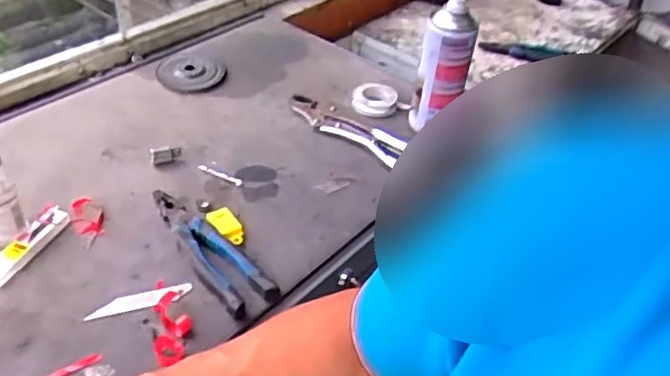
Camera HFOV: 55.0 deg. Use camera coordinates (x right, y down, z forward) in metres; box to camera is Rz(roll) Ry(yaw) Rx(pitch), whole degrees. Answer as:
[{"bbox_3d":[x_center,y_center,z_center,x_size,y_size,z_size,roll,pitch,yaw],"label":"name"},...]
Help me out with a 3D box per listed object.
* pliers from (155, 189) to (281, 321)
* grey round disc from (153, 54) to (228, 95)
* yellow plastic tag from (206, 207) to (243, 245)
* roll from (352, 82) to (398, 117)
[{"bbox_3d":[-0.141,0.059,0.670,0.053,0.016,0.196,-27,49,-35],"label":"pliers"},{"bbox_3d":[-0.212,-0.174,0.946,0.095,0.012,0.114,-5,40,-14],"label":"grey round disc"},{"bbox_3d":[-0.117,0.041,0.699,0.027,0.009,0.051,-28,55,-28],"label":"yellow plastic tag"},{"bbox_3d":[0.055,-0.126,0.910,0.058,0.020,0.063,4,38,-3],"label":"roll"}]

